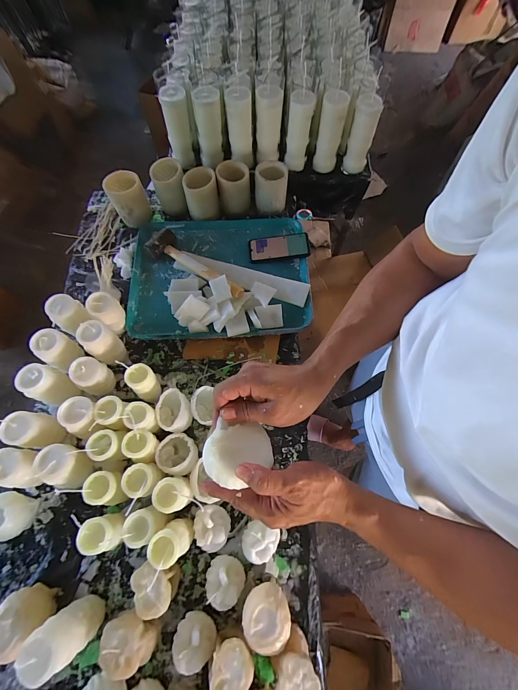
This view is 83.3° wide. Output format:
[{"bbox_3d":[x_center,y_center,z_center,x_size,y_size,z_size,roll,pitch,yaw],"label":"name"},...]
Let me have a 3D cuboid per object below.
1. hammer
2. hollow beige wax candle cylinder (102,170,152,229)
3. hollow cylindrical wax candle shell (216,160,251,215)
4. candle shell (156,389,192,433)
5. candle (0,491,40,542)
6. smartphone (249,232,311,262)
[{"bbox_3d":[-0.150,-0.204,0.739,0.289,0.050,0.078,31,71,11],"label":"hammer"},{"bbox_3d":[-0.358,-0.399,0.811,0.095,0.126,0.076,-24,70,-10],"label":"hollow beige wax candle cylinder"},{"bbox_3d":[-0.068,-0.428,0.797,0.085,0.105,0.080,-8,68,-4],"label":"hollow cylindrical wax candle shell"},{"bbox_3d":[-0.170,0.136,0.595,0.064,0.060,0.082,-32,72,-12],"label":"candle shell"},{"bbox_3d":[-0.453,0.311,0.526,0.078,0.072,0.068,28,70,10],"label":"candle"},{"bbox_3d":[0.053,-0.260,0.771,0.156,0.013,0.075,-6,71,6],"label":"smartphone"}]

